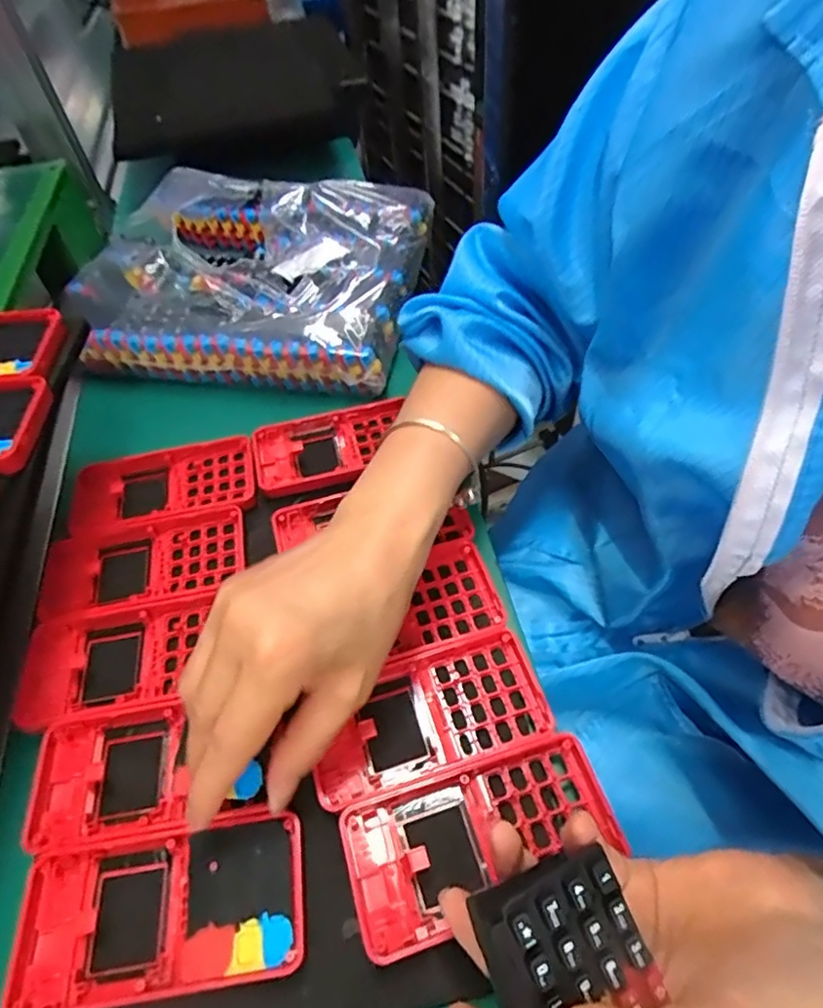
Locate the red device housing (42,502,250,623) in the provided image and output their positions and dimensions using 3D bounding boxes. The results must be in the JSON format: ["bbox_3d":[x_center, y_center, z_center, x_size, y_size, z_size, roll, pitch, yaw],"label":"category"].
[{"bbox_3d":[-0.171,0.039,0.370,0.126,0.013,0.061,-11,52,-3],"label":"red device housing"}]

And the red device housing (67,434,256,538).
[{"bbox_3d":[-0.174,-0.011,0.410,0.124,0.016,0.068,-13,52,-5],"label":"red device housing"}]

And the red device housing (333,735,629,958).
[{"bbox_3d":[0.031,0.151,0.273,0.122,0.014,0.059,-20,54,-12],"label":"red device housing"}]

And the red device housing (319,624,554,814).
[{"bbox_3d":[0.008,0.109,0.305,0.119,0.010,0.061,-15,53,-8],"label":"red device housing"}]

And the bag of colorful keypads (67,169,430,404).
[{"bbox_3d":[-0.146,-0.219,0.552,0.297,0.051,0.276,7,53,11],"label":"bag of colorful keypads"}]

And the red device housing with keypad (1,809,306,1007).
[{"bbox_3d":[-0.109,0.180,0.260,0.121,0.014,0.059,-10,52,-2],"label":"red device housing with keypad"}]

